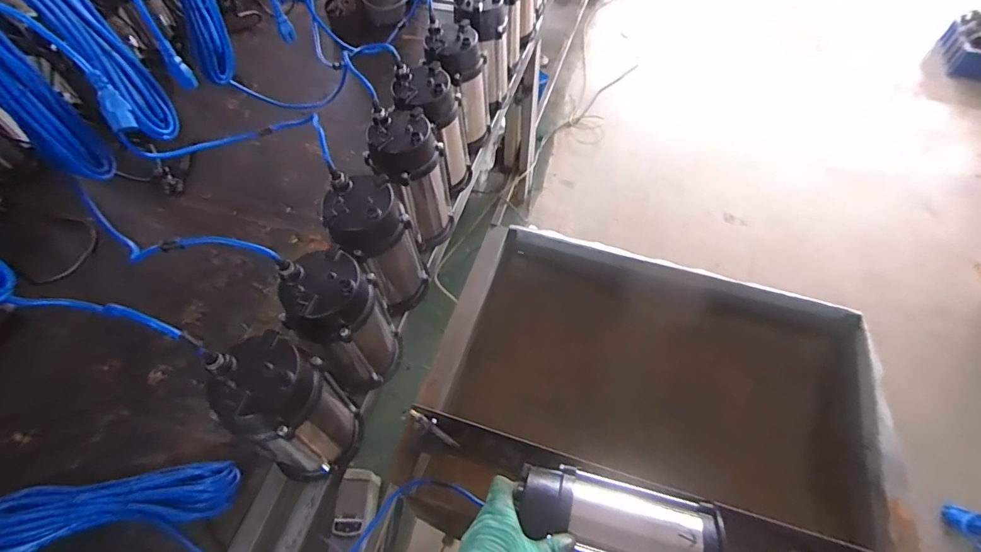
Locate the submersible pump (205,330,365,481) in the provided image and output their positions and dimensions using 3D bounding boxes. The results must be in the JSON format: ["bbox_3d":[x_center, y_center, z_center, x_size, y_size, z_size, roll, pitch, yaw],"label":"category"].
[{"bbox_3d":[-0.277,0.191,0.649,0.120,0.267,0.123,-1,57,1],"label":"submersible pump"}]

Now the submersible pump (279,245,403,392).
[{"bbox_3d":[-0.226,0.084,0.735,0.135,0.269,0.116,-27,60,-15],"label":"submersible pump"}]

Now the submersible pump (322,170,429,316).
[{"bbox_3d":[-0.192,-0.052,0.810,0.118,0.251,0.123,-1,57,1],"label":"submersible pump"}]

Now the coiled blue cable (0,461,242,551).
[{"bbox_3d":[-0.560,0.339,0.684,0.352,0.042,0.096,-12,57,-6],"label":"coiled blue cable"}]

